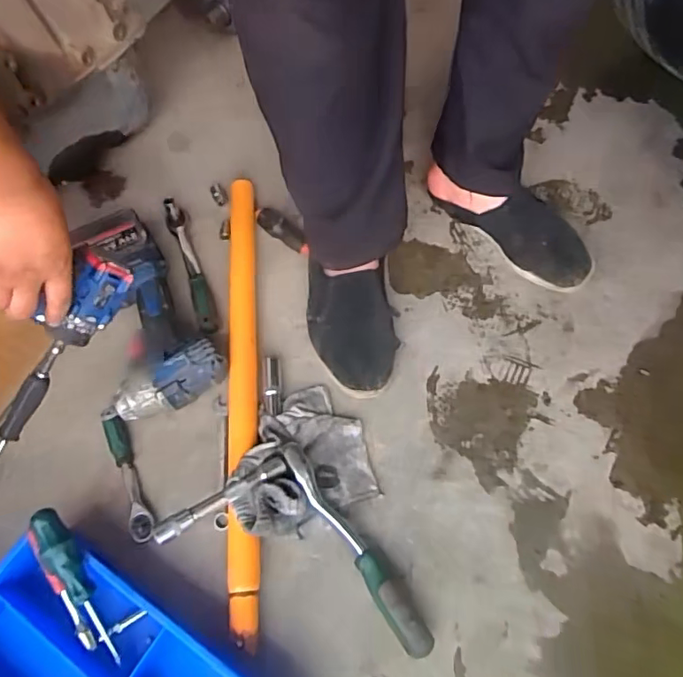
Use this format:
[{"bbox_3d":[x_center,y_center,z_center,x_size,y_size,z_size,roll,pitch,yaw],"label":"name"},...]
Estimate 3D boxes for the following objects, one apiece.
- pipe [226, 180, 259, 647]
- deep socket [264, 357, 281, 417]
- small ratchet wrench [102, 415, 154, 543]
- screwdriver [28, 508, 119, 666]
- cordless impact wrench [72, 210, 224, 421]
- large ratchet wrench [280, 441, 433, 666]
[{"bbox_3d":[-0.120,0.045,0.664,0.036,0.033,0.579,-4,65,-1],"label":"pipe"},{"bbox_3d":[-0.084,0.059,0.669,0.021,0.017,0.078,-5,65,-1],"label":"deep socket"},{"bbox_3d":[-0.244,0.158,0.624,0.025,0.021,0.151,-23,66,-9],"label":"small ratchet wrench"},{"bbox_3d":[-0.258,0.242,0.530,0.035,0.025,0.163,-26,95,-11],"label":"screwdriver"},{"bbox_3d":[-0.250,-0.032,0.680,0.137,0.076,0.260,-24,66,-10],"label":"cordless impact wrench"},{"bbox_3d":[0.010,0.216,0.576,0.028,0.039,0.245,-34,69,-14],"label":"large ratchet wrench"}]

